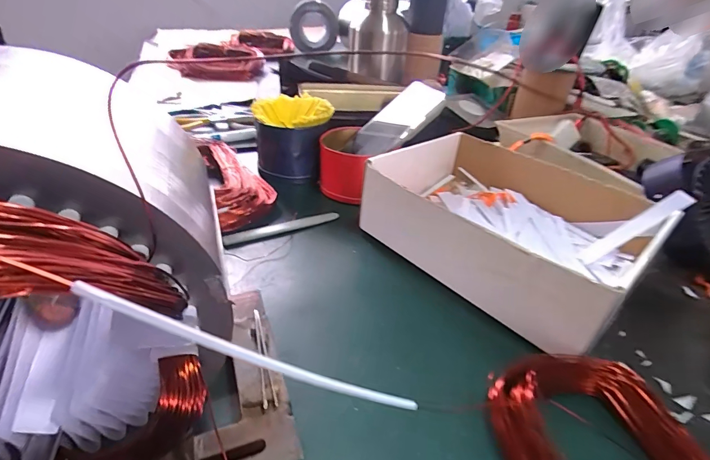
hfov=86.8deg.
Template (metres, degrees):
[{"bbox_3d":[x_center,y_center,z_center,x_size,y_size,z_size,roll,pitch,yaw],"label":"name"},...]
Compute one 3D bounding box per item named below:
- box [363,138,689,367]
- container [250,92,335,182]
[{"bbox_3d":[0.148,-0.010,0.384,0.184,0.083,0.239,-27,44,-35],"label":"box"},{"bbox_3d":[-0.087,-0.129,0.517,0.098,0.094,0.107,-8,36,-15],"label":"container"}]

